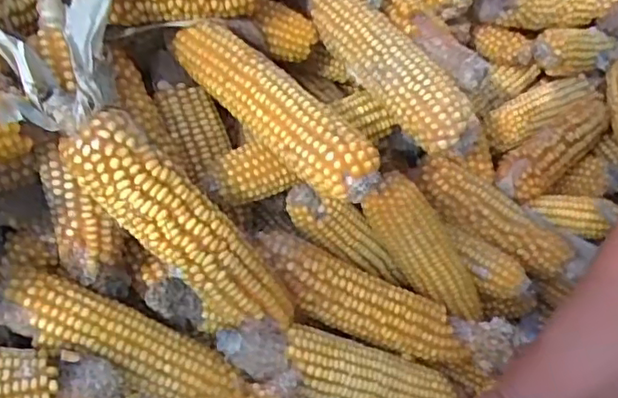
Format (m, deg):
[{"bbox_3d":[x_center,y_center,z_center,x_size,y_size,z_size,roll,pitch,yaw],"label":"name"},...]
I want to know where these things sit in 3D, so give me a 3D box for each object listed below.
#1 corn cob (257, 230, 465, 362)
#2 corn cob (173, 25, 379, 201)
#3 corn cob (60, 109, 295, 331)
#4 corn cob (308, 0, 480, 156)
[{"bbox_3d":[0.037,0.077,0.462,0.181,0.040,0.049,29,49,-12],"label":"corn cob"},{"bbox_3d":[-0.023,-0.061,0.421,0.174,0.038,0.045,41,61,17],"label":"corn cob"},{"bbox_3d":[-0.081,0.021,0.394,0.049,0.180,0.048,-17,32,46],"label":"corn cob"},{"bbox_3d":[0.063,-0.105,0.477,0.048,0.039,0.180,-31,69,-23],"label":"corn cob"}]

